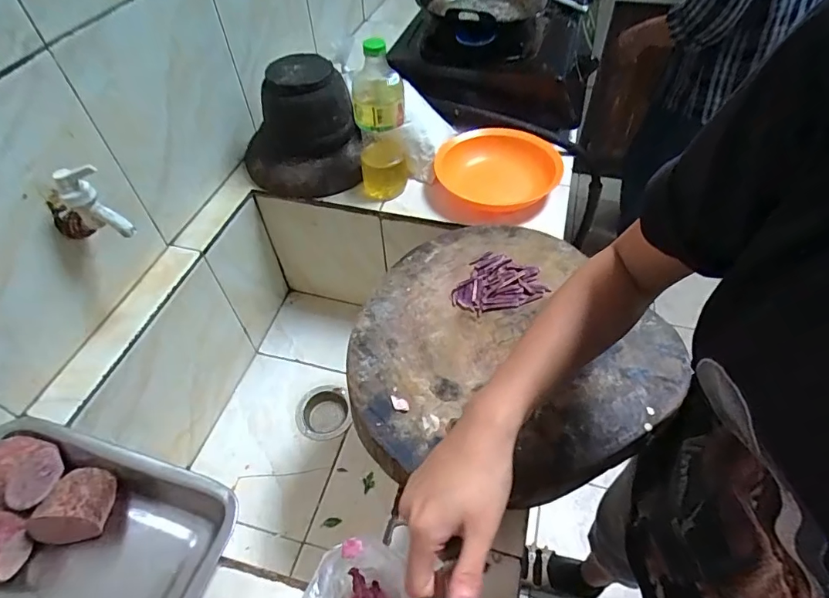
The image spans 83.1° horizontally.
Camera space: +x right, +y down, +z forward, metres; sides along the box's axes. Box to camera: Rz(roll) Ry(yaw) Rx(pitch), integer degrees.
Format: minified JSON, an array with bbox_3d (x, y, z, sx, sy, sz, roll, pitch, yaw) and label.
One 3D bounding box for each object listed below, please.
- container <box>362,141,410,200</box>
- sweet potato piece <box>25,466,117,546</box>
[{"bbox_3d":[-0.050,-0.213,0.784,0.075,0.076,0.064,-10,51,-6],"label":"container"},{"bbox_3d":[-0.335,0.200,0.461,0.061,0.048,0.058,-6,51,-3],"label":"sweet potato piece"}]

